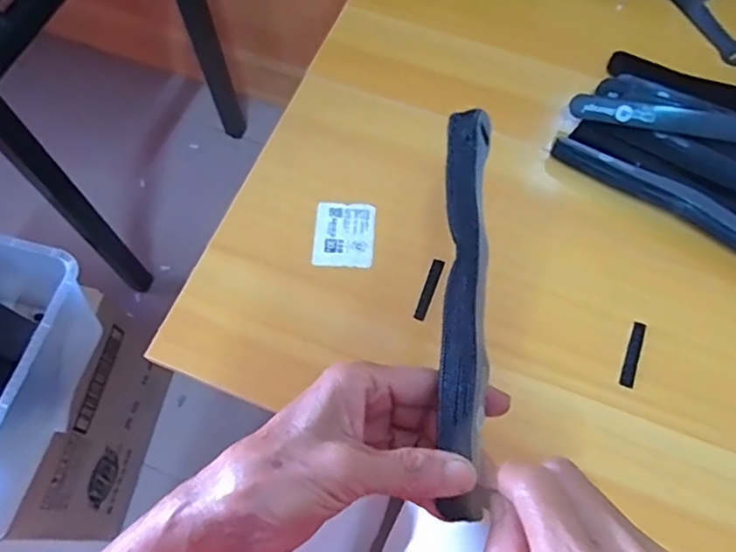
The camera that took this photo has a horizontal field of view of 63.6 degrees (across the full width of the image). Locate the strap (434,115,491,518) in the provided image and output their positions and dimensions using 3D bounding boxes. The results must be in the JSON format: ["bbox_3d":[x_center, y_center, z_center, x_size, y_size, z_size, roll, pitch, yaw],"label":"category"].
[{"bbox_3d":[0.047,0.011,0.282,0.021,0.014,0.194,3,73,3],"label":"strap"}]

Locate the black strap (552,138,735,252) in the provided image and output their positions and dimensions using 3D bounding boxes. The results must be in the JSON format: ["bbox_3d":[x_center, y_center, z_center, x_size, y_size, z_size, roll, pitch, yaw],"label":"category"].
[{"bbox_3d":[0.244,-0.061,0.488,0.197,0.032,0.023,33,72,14],"label":"black strap"}]

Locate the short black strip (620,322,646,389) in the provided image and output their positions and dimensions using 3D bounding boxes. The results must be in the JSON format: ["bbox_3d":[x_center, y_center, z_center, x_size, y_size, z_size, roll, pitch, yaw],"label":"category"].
[{"bbox_3d":[0.202,0.060,0.450,0.011,0.004,0.052,21,69,10],"label":"short black strip"}]

